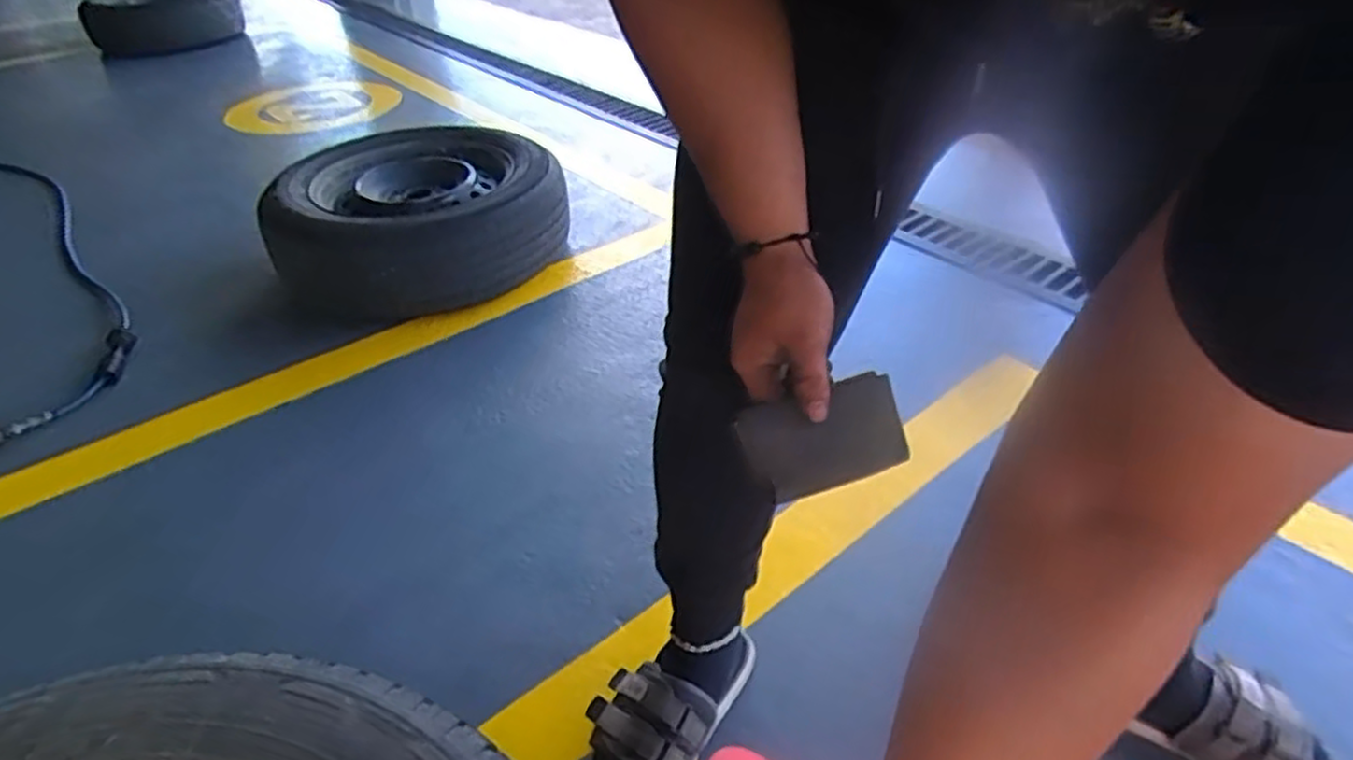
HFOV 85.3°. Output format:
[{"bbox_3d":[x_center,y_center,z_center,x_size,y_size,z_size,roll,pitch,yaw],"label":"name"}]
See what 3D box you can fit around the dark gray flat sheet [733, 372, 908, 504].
[{"bbox_3d":[0.105,0.041,0.528,0.110,0.071,0.008,-19,-4,10],"label":"dark gray flat sheet"}]

